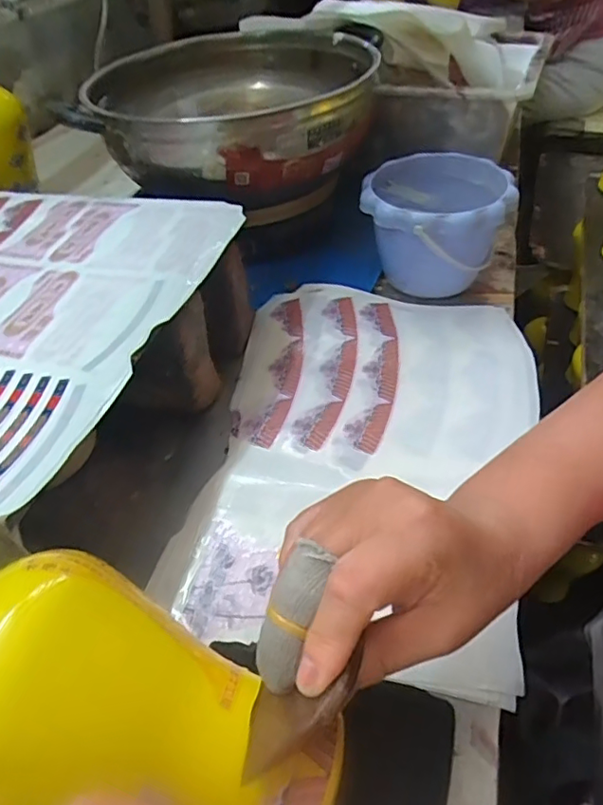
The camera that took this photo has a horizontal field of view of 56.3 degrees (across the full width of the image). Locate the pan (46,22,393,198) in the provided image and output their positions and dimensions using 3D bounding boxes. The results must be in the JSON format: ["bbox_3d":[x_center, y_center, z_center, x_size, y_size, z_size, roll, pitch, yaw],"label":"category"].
[{"bbox_3d":[-0.096,-0.366,0.694,0.360,0.103,0.383,0,45,2],"label":"pan"}]

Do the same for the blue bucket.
[{"bbox_3d":[0.148,-0.195,0.639,0.149,0.116,0.157,-3,45,3],"label":"blue bucket"}]

